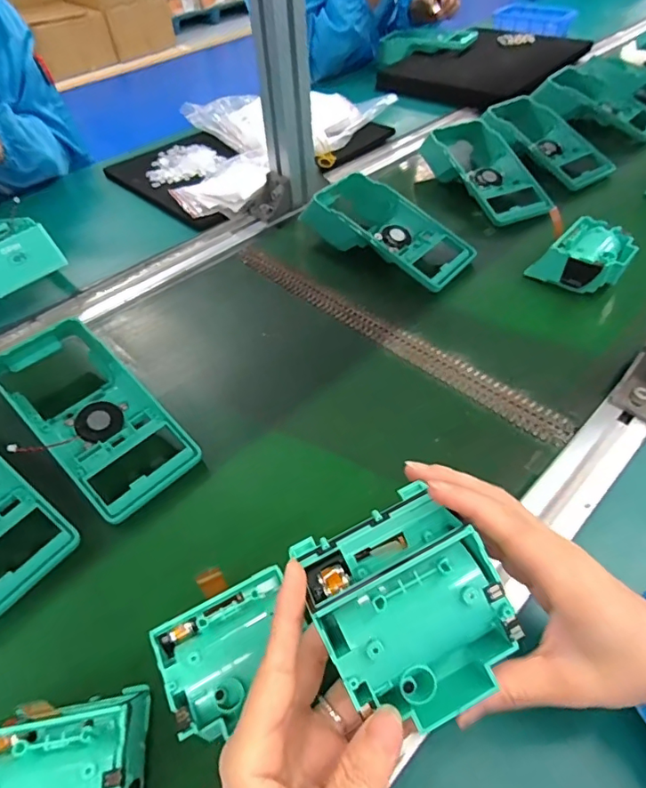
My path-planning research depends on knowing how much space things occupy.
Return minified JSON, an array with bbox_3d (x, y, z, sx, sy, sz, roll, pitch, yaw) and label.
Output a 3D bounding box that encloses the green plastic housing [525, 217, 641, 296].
[{"bbox_3d":[0.259,-0.132,0.492,0.074,0.044,0.071,-38,56,-26],"label":"green plastic housing"}]

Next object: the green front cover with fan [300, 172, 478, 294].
[{"bbox_3d":[0.068,-0.180,0.540,0.186,0.049,0.093,27,55,26],"label":"green front cover with fan"}]

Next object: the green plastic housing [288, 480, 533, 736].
[{"bbox_3d":[0.035,0.089,0.214,0.073,0.038,0.078,-24,87,-6],"label":"green plastic housing"}]

